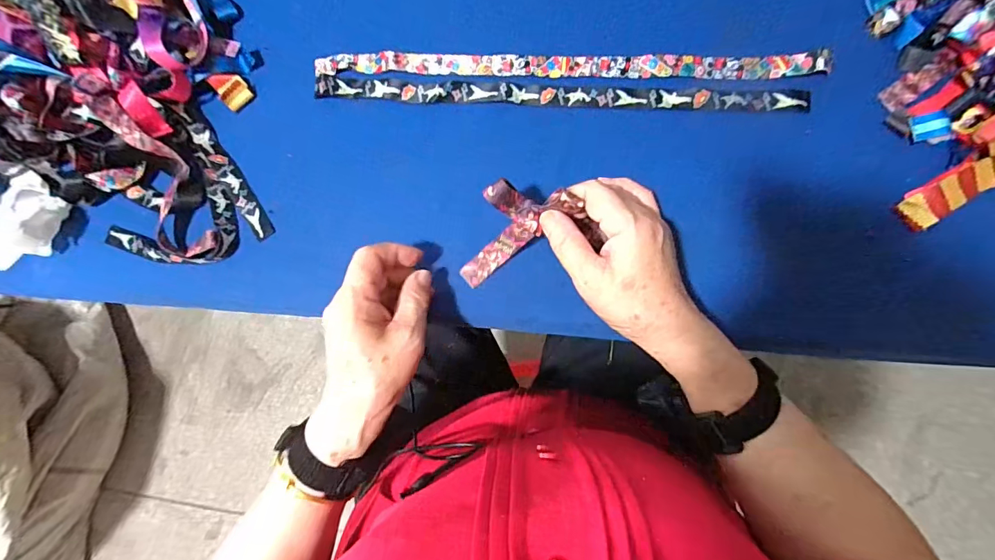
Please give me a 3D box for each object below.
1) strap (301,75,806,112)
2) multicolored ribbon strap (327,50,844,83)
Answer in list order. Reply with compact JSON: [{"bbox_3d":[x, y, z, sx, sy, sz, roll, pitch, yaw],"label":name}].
[{"bbox_3d":[0.046,-0.166,0.389,0.421,0.008,0.023,4,85,6],"label":"strap"},{"bbox_3d":[0.051,-0.190,0.390,0.438,0.011,0.024,4,85,6],"label":"multicolored ribbon strap"}]

